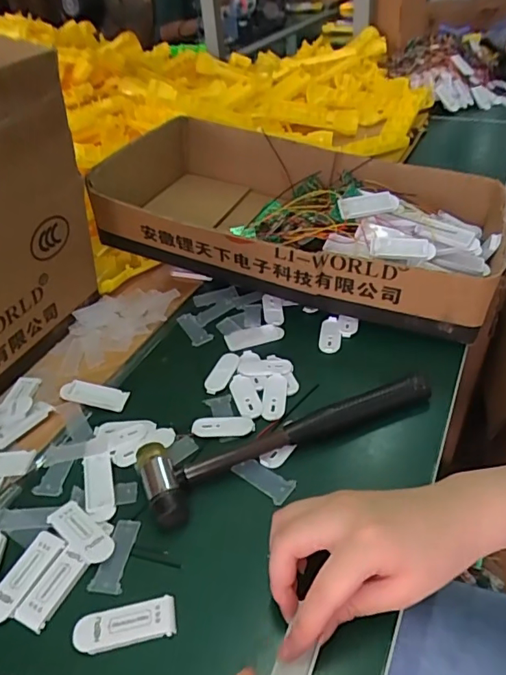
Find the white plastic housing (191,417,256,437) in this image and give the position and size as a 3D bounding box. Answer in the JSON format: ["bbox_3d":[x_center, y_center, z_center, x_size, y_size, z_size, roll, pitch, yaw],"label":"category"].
[{"bbox_3d":[-0.024,0.073,0.401,0.050,0.005,0.019,1,41,2],"label":"white plastic housing"}]

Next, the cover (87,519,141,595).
[{"bbox_3d":[-0.090,0.142,0.324,0.020,0.004,0.048,4,42,6],"label":"cover"}]

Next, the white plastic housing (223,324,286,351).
[{"bbox_3d":[0.002,-0.002,0.485,0.059,0.006,0.024,-11,42,-11],"label":"white plastic housing"}]

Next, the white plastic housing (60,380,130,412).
[{"bbox_3d":[-0.139,0.050,0.431,0.056,0.007,0.021,7,42,9],"label":"white plastic housing"}]

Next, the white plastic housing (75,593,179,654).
[{"bbox_3d":[-0.075,0.169,0.290,0.058,0.006,0.022,-9,42,-10],"label":"white plastic housing"}]

